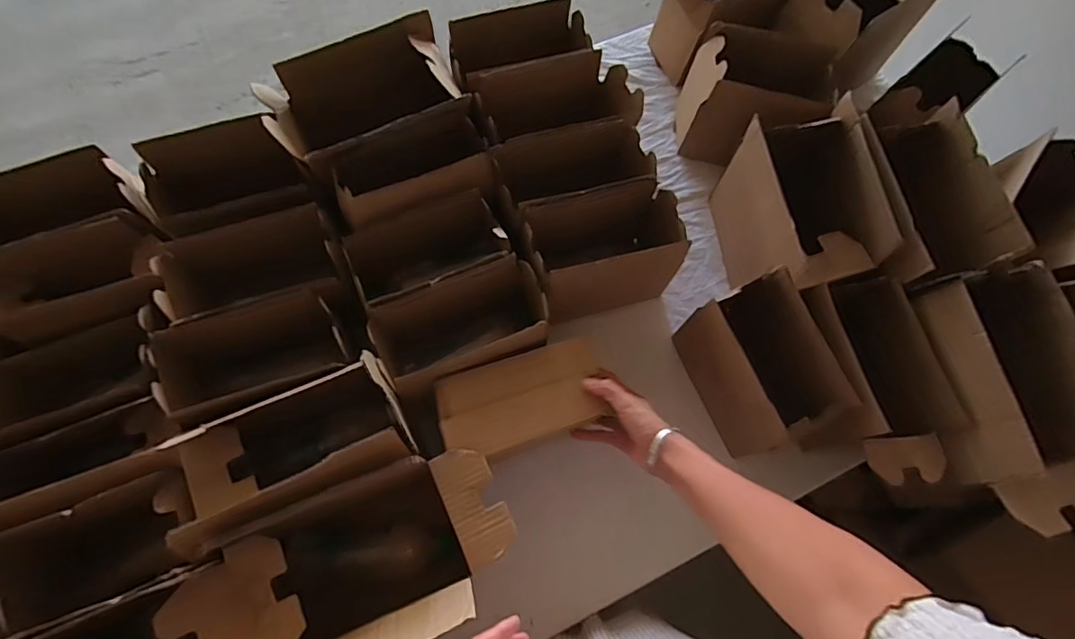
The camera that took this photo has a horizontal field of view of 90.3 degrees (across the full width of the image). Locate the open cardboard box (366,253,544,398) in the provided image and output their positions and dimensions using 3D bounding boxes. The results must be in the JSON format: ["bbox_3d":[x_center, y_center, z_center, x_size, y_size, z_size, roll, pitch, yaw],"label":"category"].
[{"bbox_3d":[-0.094,0.017,0.706,0.208,0.143,0.110,-19,74,-8],"label":"open cardboard box"}]

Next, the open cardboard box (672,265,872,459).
[{"bbox_3d":[0.295,0.067,0.709,0.114,0.165,0.213,-20,74,-8],"label":"open cardboard box"}]

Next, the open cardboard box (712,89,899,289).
[{"bbox_3d":[0.359,-0.140,0.762,0.141,0.212,0.232,-6,73,-4],"label":"open cardboard box"}]

